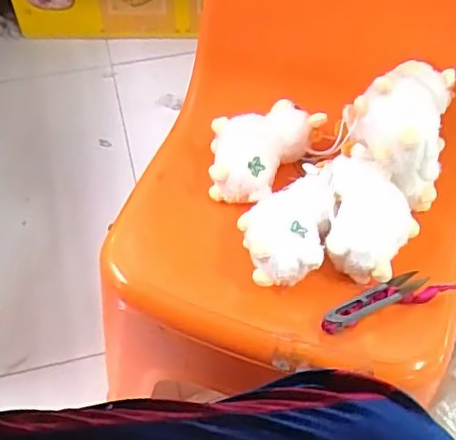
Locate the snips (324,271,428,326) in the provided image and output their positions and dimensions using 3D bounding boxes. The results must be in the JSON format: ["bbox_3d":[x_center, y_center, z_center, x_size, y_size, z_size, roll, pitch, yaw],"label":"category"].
[{"bbox_3d":[0.124,0.067,0.504,0.096,0.019,0.020,-22,58,-15],"label":"snips"}]

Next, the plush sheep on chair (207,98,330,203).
[{"bbox_3d":[0.027,-0.074,0.595,0.082,0.045,0.123,30,60,19],"label":"plush sheep on chair"}]

